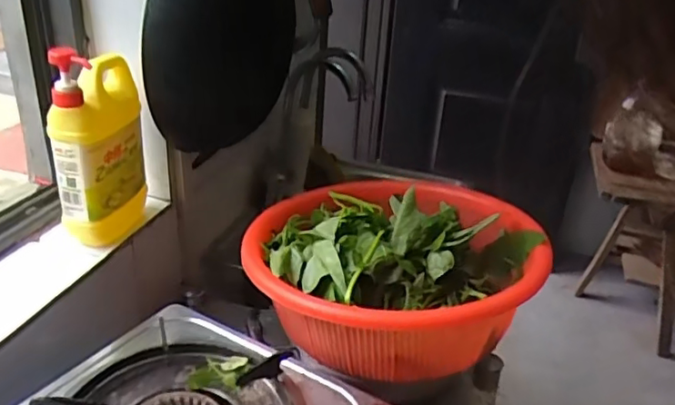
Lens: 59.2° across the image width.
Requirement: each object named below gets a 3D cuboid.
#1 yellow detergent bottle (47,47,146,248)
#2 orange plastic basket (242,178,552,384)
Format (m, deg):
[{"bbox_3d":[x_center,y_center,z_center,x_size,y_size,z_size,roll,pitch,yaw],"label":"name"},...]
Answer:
[{"bbox_3d":[-0.305,-0.072,0.761,0.066,0.256,0.124,7,28,6],"label":"yellow detergent bottle"},{"bbox_3d":[0.072,0.073,0.746,0.337,0.118,0.349,3,27,-2],"label":"orange plastic basket"}]

